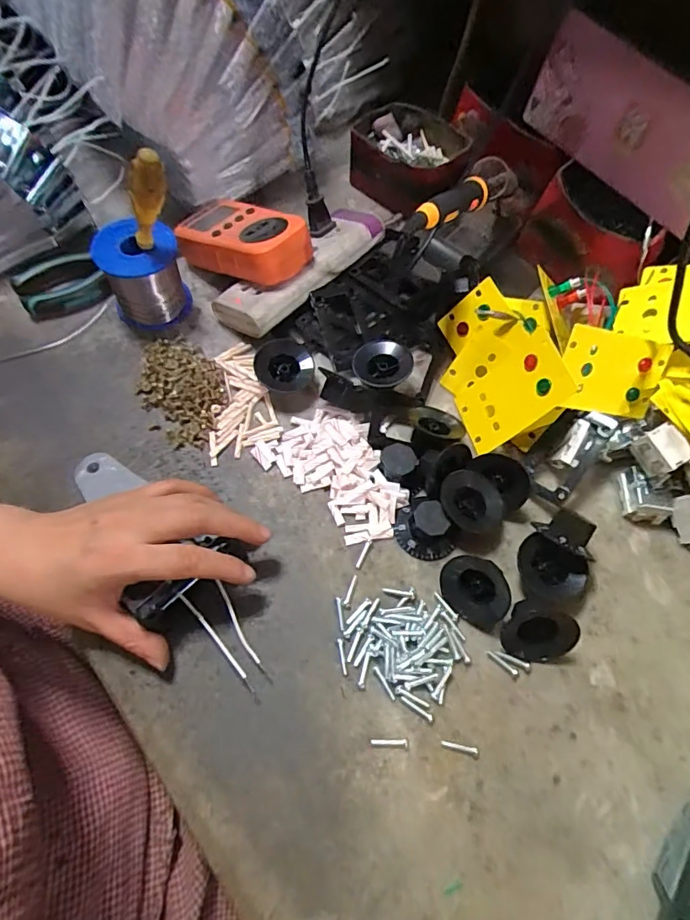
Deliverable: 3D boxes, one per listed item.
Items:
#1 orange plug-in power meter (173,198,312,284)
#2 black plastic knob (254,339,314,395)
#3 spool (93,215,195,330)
[{"bbox_3d":[-0.088,-0.193,0.437,0.126,0.038,0.063,26,64,27],"label":"orange plug-in power meter"},{"bbox_3d":[-0.050,-0.077,0.414,0.047,0.020,0.042,-3,64,-5],"label":"black plastic knob"},{"bbox_3d":[-0.168,-0.156,0.420,0.064,0.070,0.059,-20,67,-13],"label":"spool"}]

